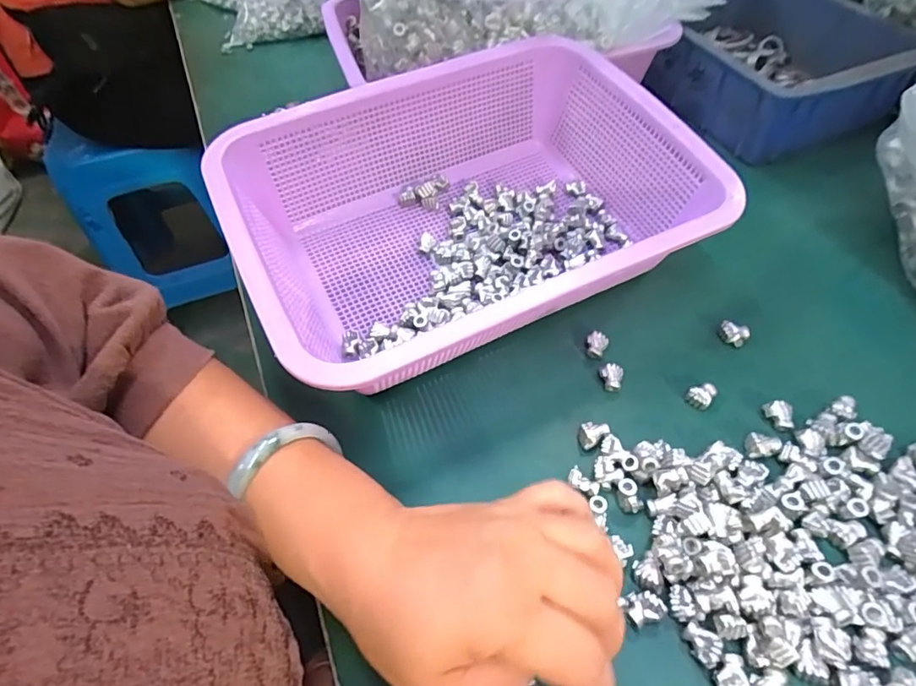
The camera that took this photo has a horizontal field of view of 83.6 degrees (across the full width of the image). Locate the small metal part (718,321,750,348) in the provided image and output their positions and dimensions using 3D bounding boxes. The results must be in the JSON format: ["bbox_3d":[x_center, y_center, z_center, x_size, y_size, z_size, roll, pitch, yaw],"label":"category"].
[{"bbox_3d":[0.186,-0.006,0.345,0.019,0.012,0.013,18,57,15],"label":"small metal part"}]

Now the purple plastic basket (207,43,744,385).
[{"bbox_3d":[0.007,-0.088,0.361,0.293,0.099,0.222,-24,57,-14],"label":"purple plastic basket"}]

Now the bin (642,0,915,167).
[{"bbox_3d":[0.298,-0.291,0.515,0.187,0.071,0.246,-21,56,-12],"label":"bin"}]

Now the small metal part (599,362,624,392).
[{"bbox_3d":[0.098,0.023,0.329,0.014,0.015,0.014,13,56,12],"label":"small metal part"}]

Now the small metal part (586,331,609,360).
[{"bbox_3d":[0.093,0.001,0.344,0.014,0.011,0.016,15,57,13],"label":"small metal part"}]

